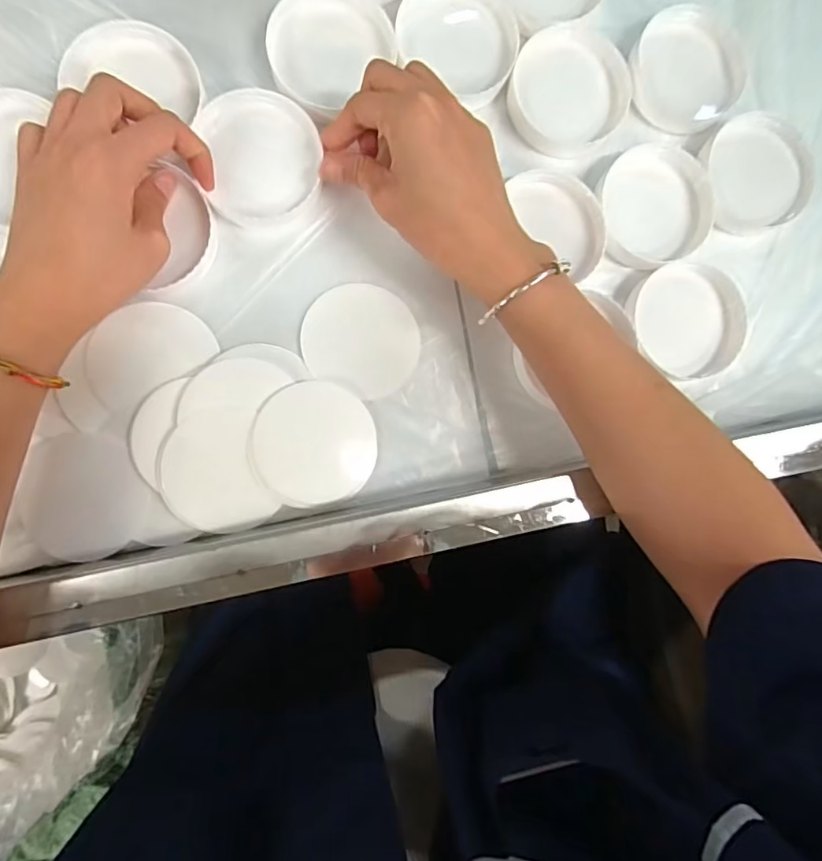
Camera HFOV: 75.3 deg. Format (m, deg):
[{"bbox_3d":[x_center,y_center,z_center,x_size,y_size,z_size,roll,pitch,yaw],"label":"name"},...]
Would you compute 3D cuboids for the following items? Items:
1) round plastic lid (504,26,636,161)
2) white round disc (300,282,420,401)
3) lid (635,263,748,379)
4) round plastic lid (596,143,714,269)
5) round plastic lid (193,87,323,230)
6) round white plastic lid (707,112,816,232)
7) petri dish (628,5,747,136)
[{"bbox_3d":[0.104,-0.222,0.348,0.078,0.011,0.073,8,88,-7],"label":"round plastic lid"},{"bbox_3d":[-0.030,-0.058,0.335,0.071,0.004,0.065,-1,95,-9],"label":"white round disc"},{"bbox_3d":[0.183,-0.072,0.354,0.072,0.016,0.071,0,89,-7],"label":"lid"},{"bbox_3d":[0.161,-0.147,0.351,0.074,0.017,0.079,0,89,-7],"label":"round plastic lid"},{"bbox_3d":[-0.090,-0.167,0.326,0.067,0.012,0.076,-10,92,-6],"label":"round plastic lid"},{"bbox_3d":[0.234,-0.172,0.360,0.069,0.016,0.067,3,108,-3],"label":"round white plastic lid"},{"bbox_3d":[0.185,-0.240,0.356,0.075,0.017,0.069,0,89,-7],"label":"petri dish"}]

